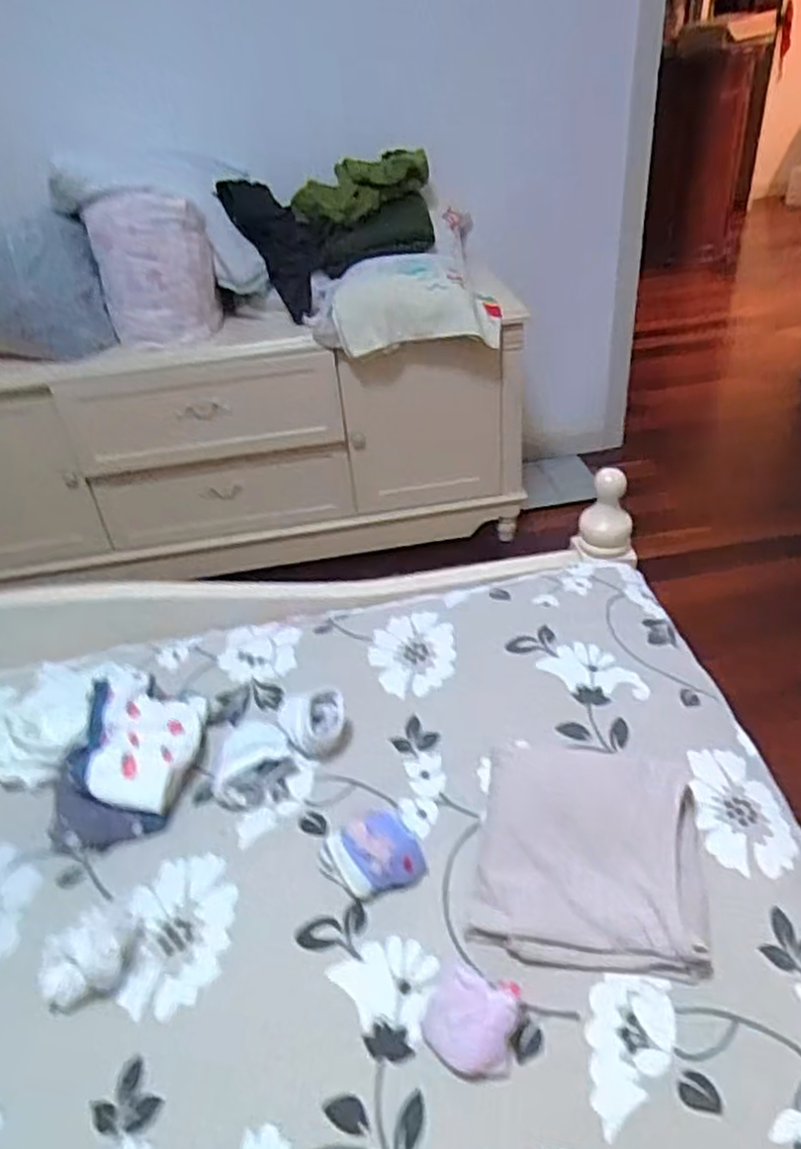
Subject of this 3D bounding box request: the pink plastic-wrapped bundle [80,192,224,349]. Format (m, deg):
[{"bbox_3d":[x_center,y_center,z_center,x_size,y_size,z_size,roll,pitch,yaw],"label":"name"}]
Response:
[{"bbox_3d":[-0.494,-0.629,1.539,0.229,0.275,0.123,-16,38,-13],"label":"pink plastic-wrapped bundle"}]

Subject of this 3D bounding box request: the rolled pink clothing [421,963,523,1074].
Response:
[{"bbox_3d":[0.053,0.355,0.605,0.076,0.038,0.064,15,43,25],"label":"rolled pink clothing"}]

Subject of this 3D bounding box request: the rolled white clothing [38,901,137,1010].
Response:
[{"bbox_3d":[-0.278,0.335,0.670,0.072,0.051,0.091,27,49,35],"label":"rolled white clothing"}]

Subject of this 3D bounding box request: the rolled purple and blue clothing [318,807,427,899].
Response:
[{"bbox_3d":[-0.028,0.265,0.720,0.090,0.052,0.065,-14,39,-9],"label":"rolled purple and blue clothing"}]

